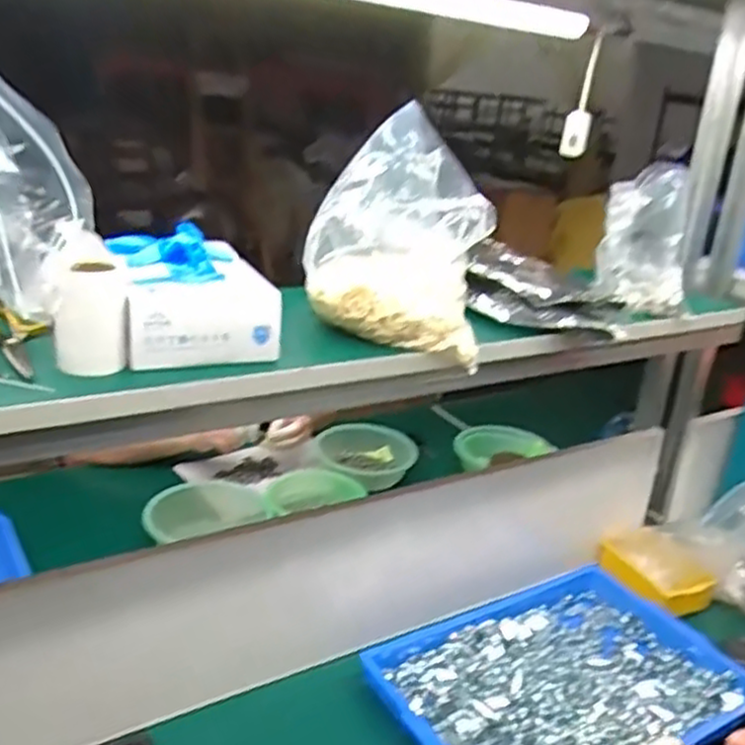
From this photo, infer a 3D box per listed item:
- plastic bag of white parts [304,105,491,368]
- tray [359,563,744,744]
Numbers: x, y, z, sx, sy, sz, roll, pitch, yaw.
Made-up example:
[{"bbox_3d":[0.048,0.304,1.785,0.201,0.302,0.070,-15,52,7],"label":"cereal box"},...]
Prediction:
[{"bbox_3d":[0.030,-0.135,0.737,0.177,0.205,0.119,10,21,8],"label":"plastic bag of white parts"},{"bbox_3d":[0.239,0.381,0.915,0.431,0.031,0.293,-7,25,-31],"label":"tray"}]

